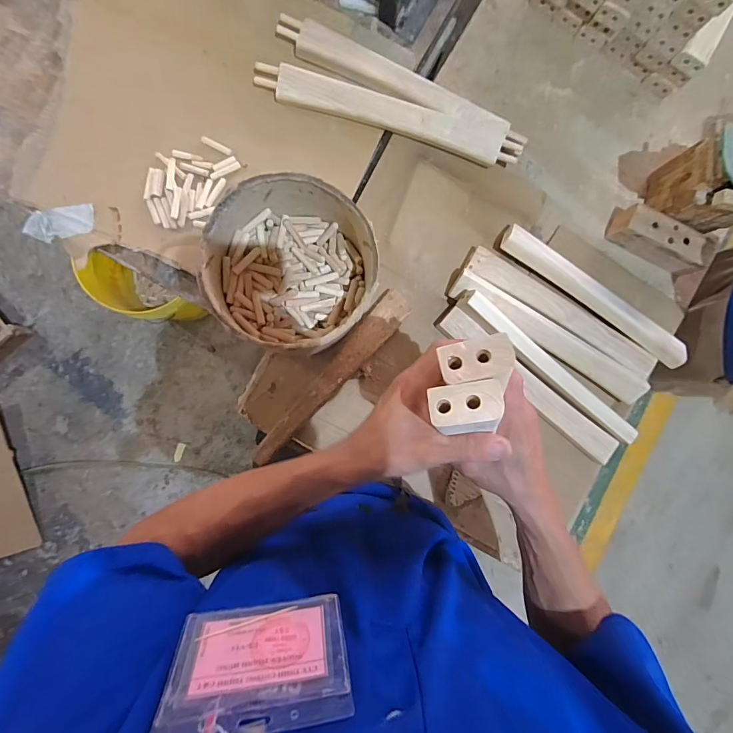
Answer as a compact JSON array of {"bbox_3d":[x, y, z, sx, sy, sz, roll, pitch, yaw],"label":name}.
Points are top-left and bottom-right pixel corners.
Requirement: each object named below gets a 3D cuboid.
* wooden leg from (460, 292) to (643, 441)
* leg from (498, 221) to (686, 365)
[{"bbox_3d":[0.301,0.004,0.656,0.368,0.045,0.030,39,87,-4],"label":"wooden leg"},{"bbox_3d":[0.390,-0.122,0.682,0.363,0.033,0.049,35,87,-4],"label":"leg"}]

